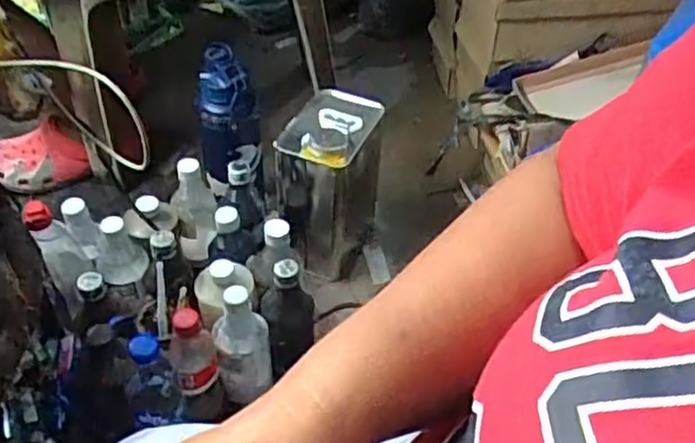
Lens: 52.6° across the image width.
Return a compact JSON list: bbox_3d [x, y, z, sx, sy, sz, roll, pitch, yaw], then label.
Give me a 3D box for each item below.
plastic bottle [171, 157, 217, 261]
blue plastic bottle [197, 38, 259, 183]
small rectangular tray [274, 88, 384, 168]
[{"bbox_3d":[-0.222,-0.017,1.017,0.056,0.161,0.053,-1,45,-4],"label":"plastic bottle"},{"bbox_3d":[-0.178,-0.142,1.021,0.068,0.203,0.070,28,50,23],"label":"blue plastic bottle"},{"bbox_3d":[-0.023,-0.133,0.985,0.105,0.025,0.150,21,48,17],"label":"small rectangular tray"}]

